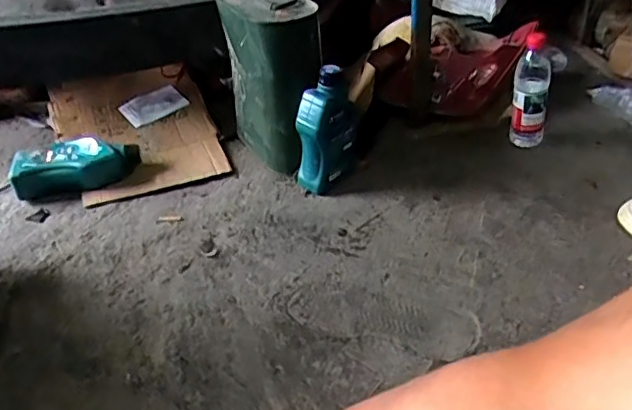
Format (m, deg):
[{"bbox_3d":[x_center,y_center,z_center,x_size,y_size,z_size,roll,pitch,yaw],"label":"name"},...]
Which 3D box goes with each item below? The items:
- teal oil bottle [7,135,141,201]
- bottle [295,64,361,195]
[{"bbox_3d":[-0.452,-0.073,1.087,0.225,0.069,0.101,-10,38,-12],"label":"teal oil bottle"},{"bbox_3d":[0.025,-0.143,1.050,0.073,0.222,0.129,21,42,26],"label":"bottle"}]

